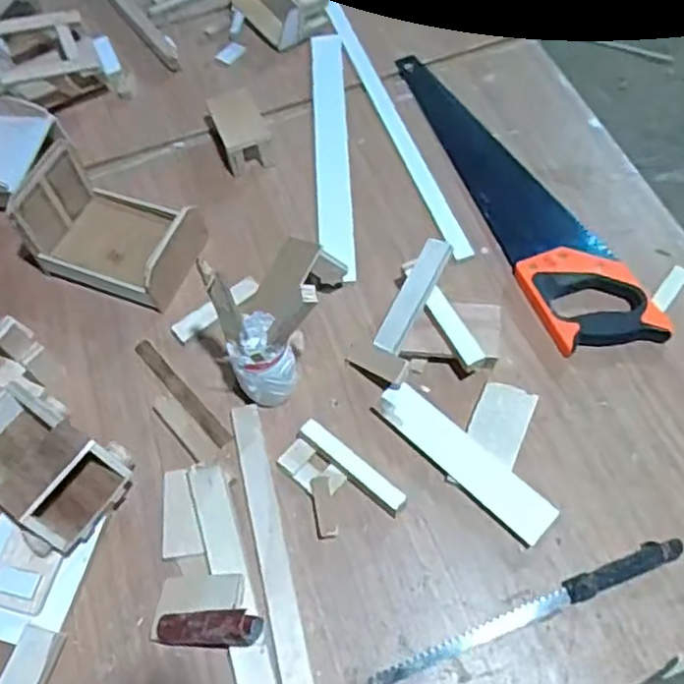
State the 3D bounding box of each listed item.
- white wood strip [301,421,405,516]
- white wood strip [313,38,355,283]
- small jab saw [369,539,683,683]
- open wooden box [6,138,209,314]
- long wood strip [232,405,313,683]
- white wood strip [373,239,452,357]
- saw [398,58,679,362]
[{"bbox_3d":[0.010,0.126,0.700,0.127,0.024,0.023,37,70,21],"label":"white wood strip"},{"bbox_3d":[-0.014,-0.259,0.925,0.043,0.013,0.410,-4,61,2],"label":"white wood strip"},{"bbox_3d":[0.168,0.245,0.631,0.301,0.024,0.021,-21,62,-8],"label":"small jab saw"},{"bbox_3d":[-0.267,-0.133,0.815,0.182,0.103,0.127,19,64,14],"label":"open wooden box"},{"bbox_3d":[-0.068,0.205,0.673,0.031,0.013,0.314,-14,61,-4],"label":"long wood strip"},{"bbox_3d":[0.076,-0.048,0.745,0.030,0.019,0.128,28,93,18],"label":"white wood strip"},{"bbox_3d":[0.202,-0.201,0.860,0.114,0.032,0.514,-21,62,-8],"label":"saw"}]

